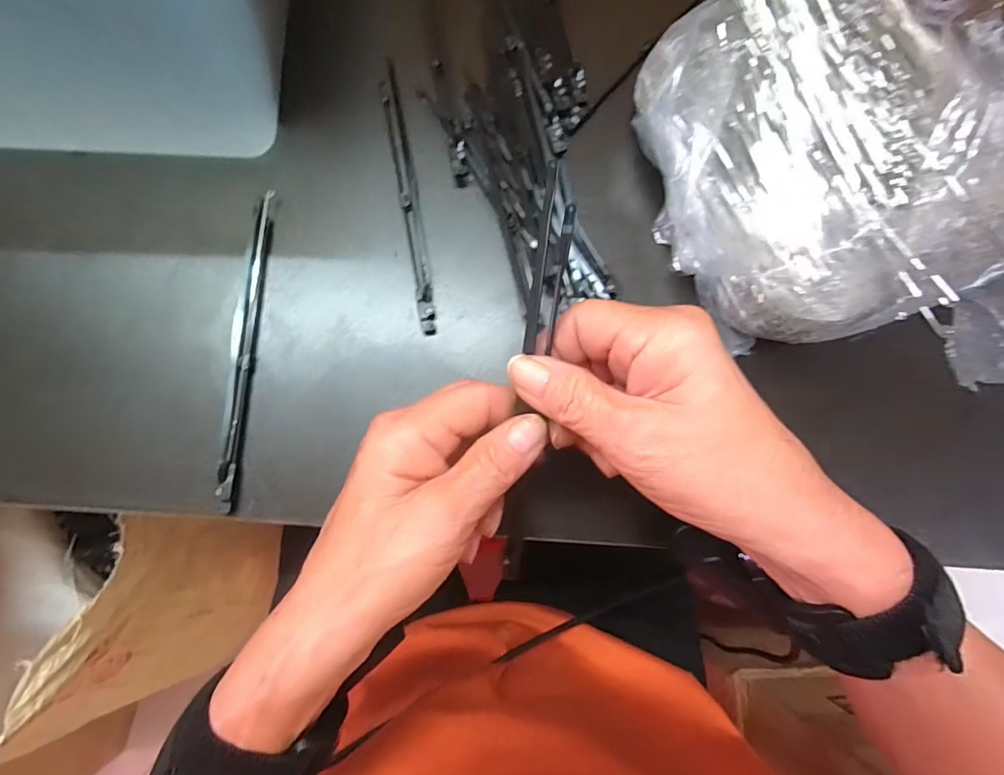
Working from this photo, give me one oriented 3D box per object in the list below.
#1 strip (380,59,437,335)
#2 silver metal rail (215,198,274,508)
[{"bbox_3d":[-0.060,-0.124,0.301,0.010,0.006,0.185,-10,81,-4],"label":"strip"},{"bbox_3d":[-0.151,-0.024,0.281,0.010,0.008,0.187,3,81,-2],"label":"silver metal rail"}]

